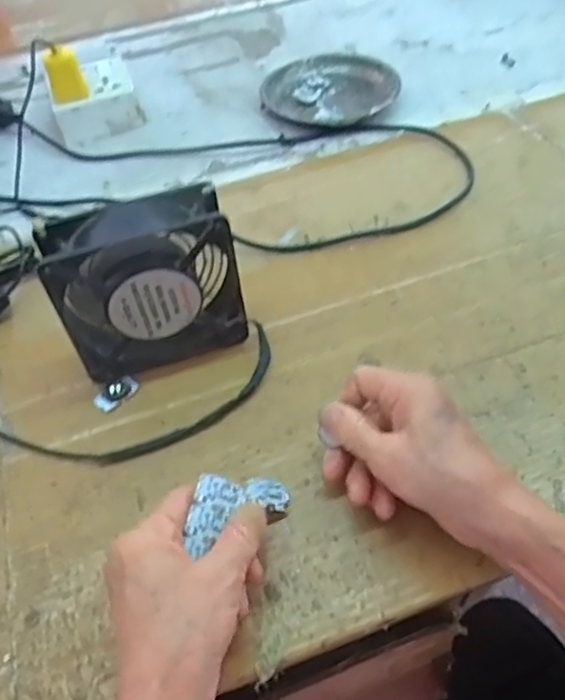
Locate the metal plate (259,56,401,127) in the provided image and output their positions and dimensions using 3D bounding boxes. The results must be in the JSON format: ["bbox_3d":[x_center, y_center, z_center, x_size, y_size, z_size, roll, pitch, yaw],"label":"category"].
[{"bbox_3d":[0.049,-0.278,0.682,0.143,0.018,0.122,13,53,15],"label":"metal plate"}]

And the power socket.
[{"bbox_3d":[-0.200,-0.265,0.679,0.087,0.044,0.081,-21,52,-12],"label":"power socket"}]

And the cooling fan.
[{"bbox_3d":[-0.090,-0.042,0.436,0.117,0.116,0.041,-17,51,-9],"label":"cooling fan"}]

